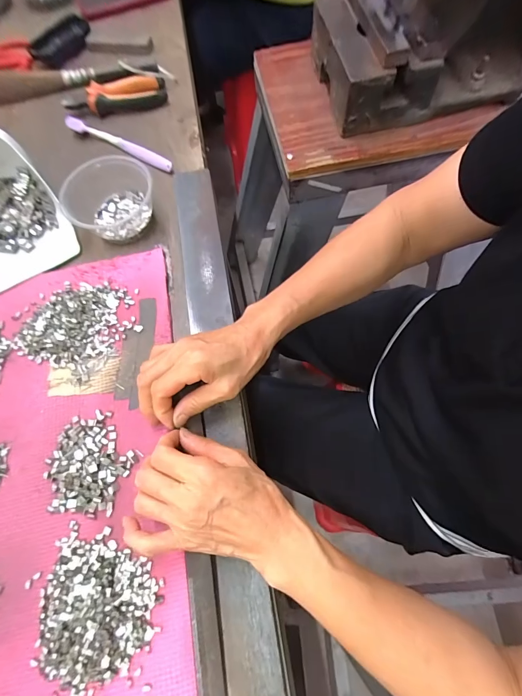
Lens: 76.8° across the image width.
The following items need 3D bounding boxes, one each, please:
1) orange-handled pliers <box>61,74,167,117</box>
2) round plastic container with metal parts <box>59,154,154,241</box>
[{"bbox_3d":[-0.218,-0.377,0.493,0.147,0.023,0.049,-15,70,-3],"label":"orange-handled pliers"},{"bbox_3d":[-0.190,-0.183,0.405,0.116,0.051,0.095,-27,71,-8],"label":"round plastic container with metal parts"}]

